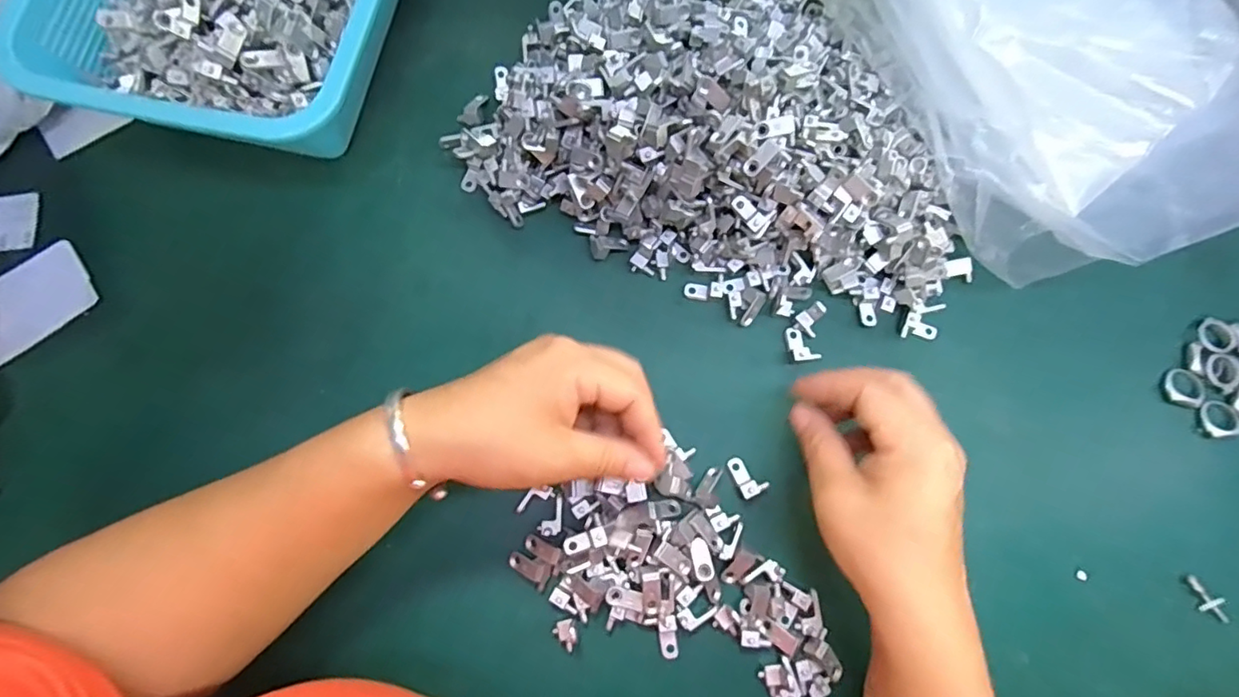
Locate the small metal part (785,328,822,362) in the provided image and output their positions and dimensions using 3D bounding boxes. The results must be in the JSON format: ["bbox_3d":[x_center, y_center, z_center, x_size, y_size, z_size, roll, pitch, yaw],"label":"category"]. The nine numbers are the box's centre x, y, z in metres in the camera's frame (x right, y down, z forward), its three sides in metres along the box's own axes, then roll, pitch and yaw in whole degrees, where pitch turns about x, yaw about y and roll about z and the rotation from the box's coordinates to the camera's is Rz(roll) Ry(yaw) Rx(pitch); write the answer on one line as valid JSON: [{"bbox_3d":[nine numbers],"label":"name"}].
[{"bbox_3d":[0.111,-0.003,0.345,0.016,0.008,0.023,-10,78,-2],"label":"small metal part"}]

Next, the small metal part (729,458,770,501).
[{"bbox_3d":[0.073,0.074,0.328,0.015,0.004,0.024,-32,56,-6],"label":"small metal part"}]

